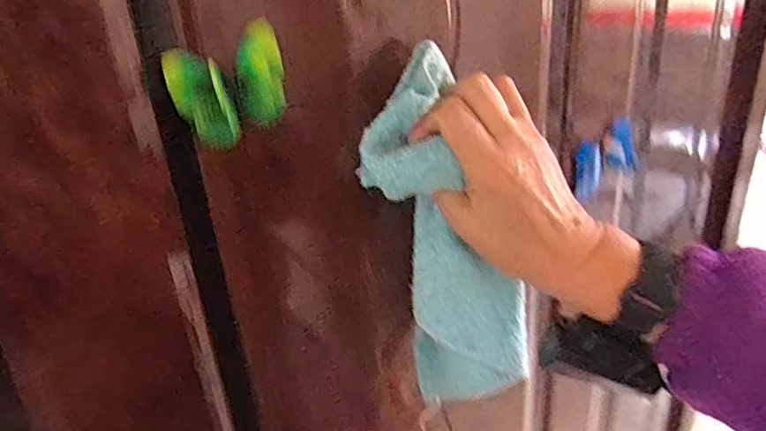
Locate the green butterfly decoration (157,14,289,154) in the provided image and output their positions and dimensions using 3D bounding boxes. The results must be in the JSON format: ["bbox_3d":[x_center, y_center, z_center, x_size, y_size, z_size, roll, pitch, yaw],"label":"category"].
[{"bbox_3d":[-0.075,-0.064,0.277,0.058,0.054,0.015,-21,29,-33],"label":"green butterfly decoration"}]

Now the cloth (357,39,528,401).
[{"bbox_3d":[0.040,0.024,0.361,0.079,0.235,0.036,-9,22,20],"label":"cloth"}]

